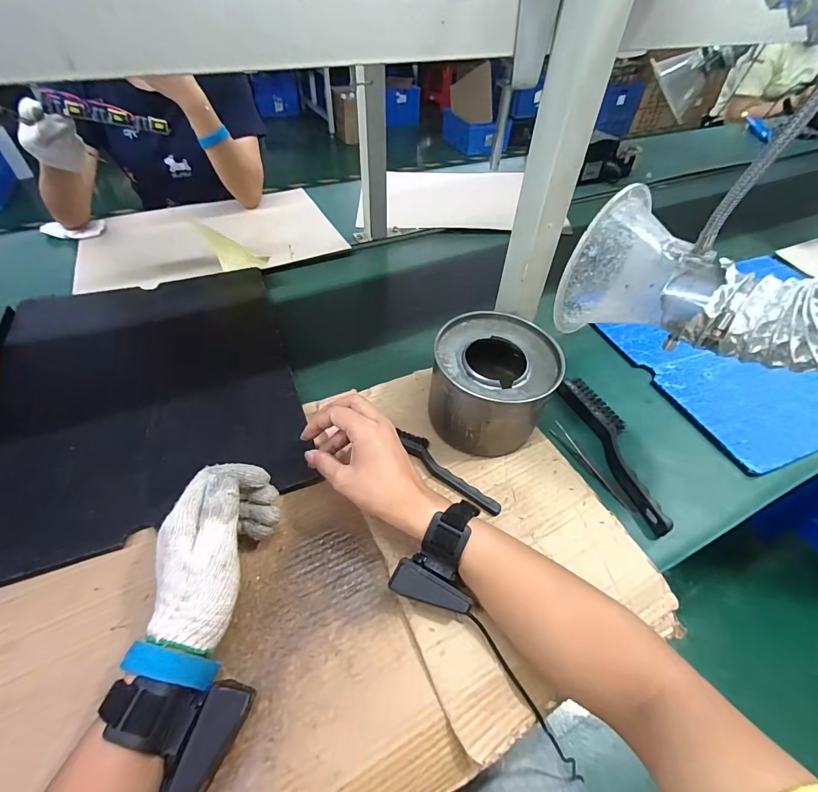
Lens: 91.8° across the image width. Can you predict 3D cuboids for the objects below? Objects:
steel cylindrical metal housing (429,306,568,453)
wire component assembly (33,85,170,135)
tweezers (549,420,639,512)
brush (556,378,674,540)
[{"bbox_3d":[0.096,-0.013,0.478,0.133,0.113,0.127,1,47,-1],"label":"steel cylindrical metal housing"},{"bbox_3d":[-0.446,-0.415,0.585,0.154,0.028,0.024,1,45,-26],"label":"wire component assembly"},{"bbox_3d":[0.219,0.082,0.473,0.017,0.009,0.130,-22,52,-21],"label":"tweezers"},{"bbox_3d":[0.256,0.060,0.485,0.047,0.021,0.214,-10,49,-11],"label":"brush"}]

